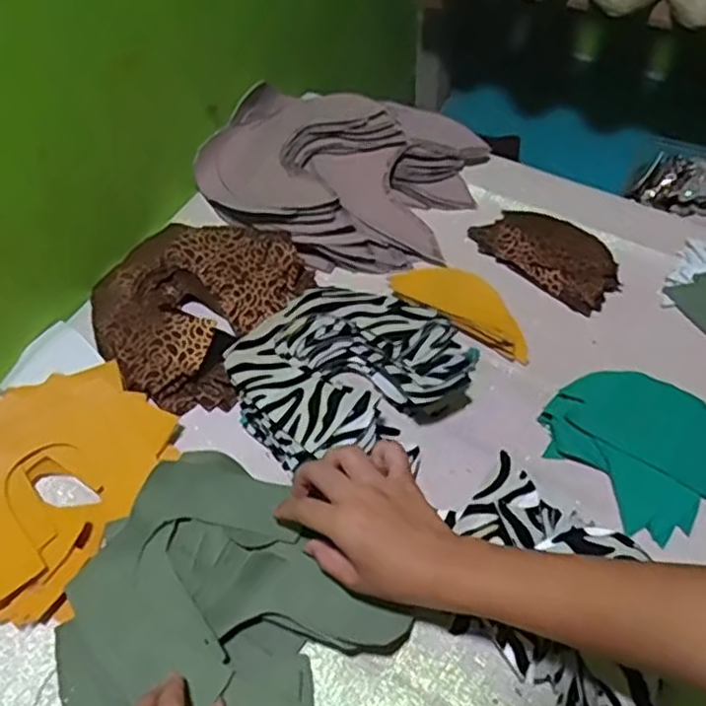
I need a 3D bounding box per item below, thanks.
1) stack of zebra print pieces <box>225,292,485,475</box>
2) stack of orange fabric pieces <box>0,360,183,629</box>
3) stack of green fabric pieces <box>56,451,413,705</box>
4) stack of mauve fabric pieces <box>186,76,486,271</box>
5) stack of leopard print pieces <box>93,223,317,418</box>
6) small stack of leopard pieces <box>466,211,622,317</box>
[{"bbox_3d":[0.005,0.014,0.576,0.192,0.056,0.179,-26,57,-15],"label":"stack of zebra print pieces"},{"bbox_3d":[-0.232,0.095,0.547,0.161,0.035,0.186,28,60,21],"label":"stack of orange fabric pieces"},{"bbox_3d":[-0.092,0.181,0.468,0.200,0.049,0.209,34,63,24],"label":"stack of green fabric pieces"},{"bbox_3d":[-0.022,-0.190,0.716,0.271,0.065,0.198,20,58,16],"label":"stack of mauve fabric pieces"},{"bbox_3d":[-0.145,-0.046,0.646,0.160,0.033,0.191,21,58,17],"label":"stack of leopard print pieces"},{"bbox_3d":[0.190,-0.100,0.677,0.140,0.013,0.080,37,64,25],"label":"small stack of leopard pieces"}]

